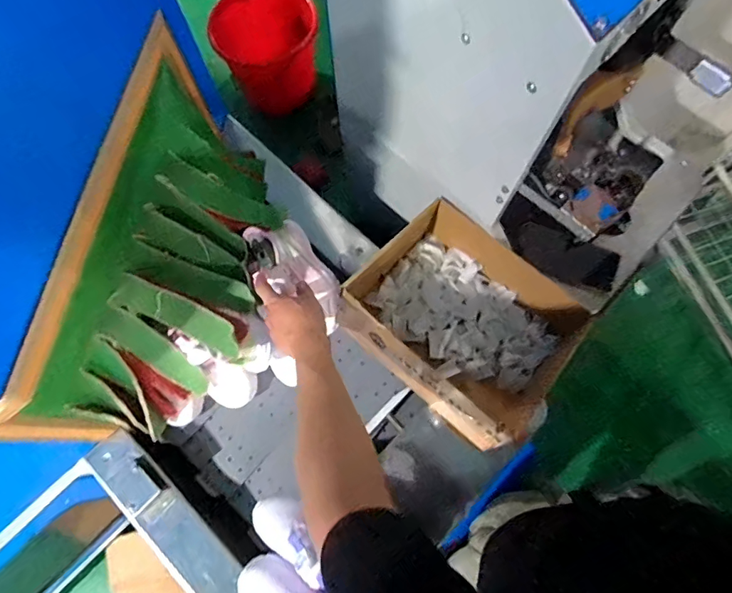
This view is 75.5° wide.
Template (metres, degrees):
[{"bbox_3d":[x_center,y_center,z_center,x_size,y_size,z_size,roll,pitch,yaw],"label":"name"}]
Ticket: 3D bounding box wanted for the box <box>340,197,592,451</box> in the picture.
[{"bbox_3d":[0.157,0.037,0.758,0.313,0.125,0.266,41,78,10],"label":"box"}]

